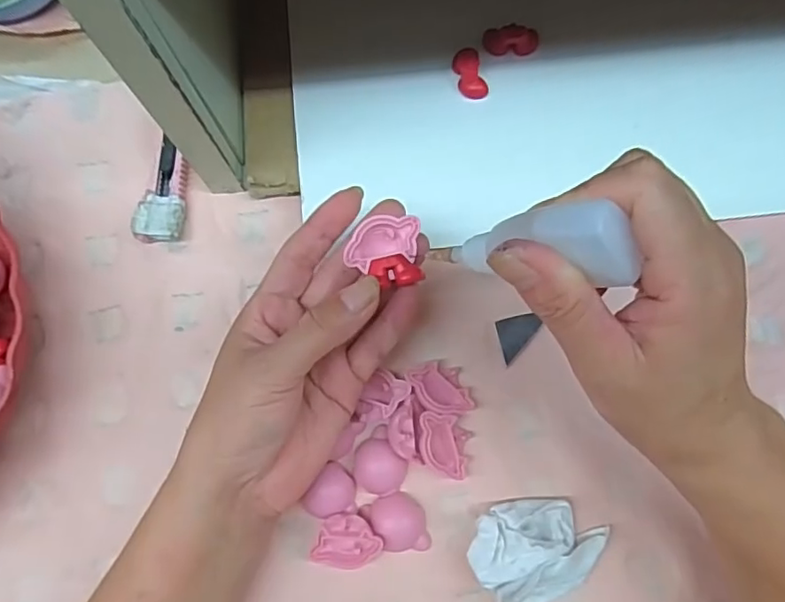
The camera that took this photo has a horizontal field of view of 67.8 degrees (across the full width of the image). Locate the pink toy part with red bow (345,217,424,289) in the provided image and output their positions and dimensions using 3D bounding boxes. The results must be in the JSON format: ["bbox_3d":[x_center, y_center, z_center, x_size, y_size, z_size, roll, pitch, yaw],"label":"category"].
[{"bbox_3d":[-0.003,-0.023,0.271,0.032,0.010,0.032,-3,74,-1],"label":"pink toy part with red bow"}]

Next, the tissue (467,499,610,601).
[{"bbox_3d":[0.072,0.124,0.293,0.065,0.020,0.051,-29,76,-8],"label":"tissue"}]

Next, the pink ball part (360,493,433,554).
[{"bbox_3d":[0.002,0.115,0.301,0.032,0.014,0.029,-12,77,-2],"label":"pink ball part"}]

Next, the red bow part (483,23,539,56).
[{"bbox_3d":[0.071,-0.156,0.350,0.031,0.014,0.012,7,74,2],"label":"red bow part"}]

